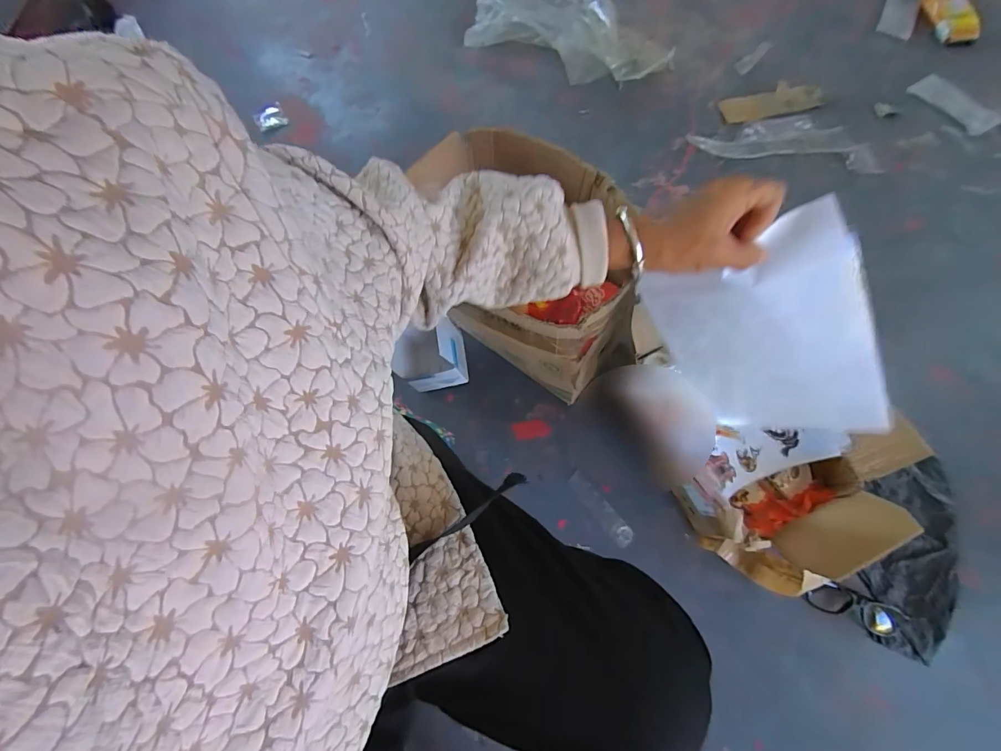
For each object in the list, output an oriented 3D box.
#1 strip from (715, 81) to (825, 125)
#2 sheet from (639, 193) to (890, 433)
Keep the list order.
[{"bbox_3d":[0.638,-0.636,1.014,0.237,0.015,0.096,-12,68,-3],"label":"strip"},{"bbox_3d":[0.260,-0.020,0.426,0.160,0.274,0.025,-9,46,43],"label":"sheet"}]

